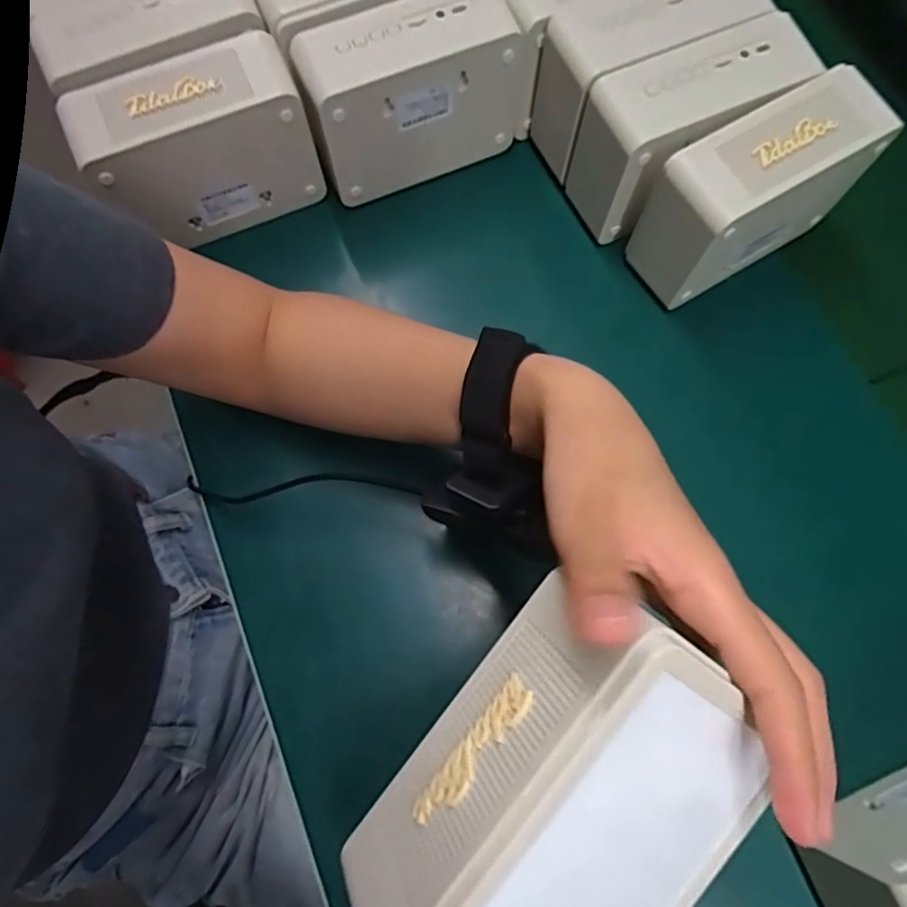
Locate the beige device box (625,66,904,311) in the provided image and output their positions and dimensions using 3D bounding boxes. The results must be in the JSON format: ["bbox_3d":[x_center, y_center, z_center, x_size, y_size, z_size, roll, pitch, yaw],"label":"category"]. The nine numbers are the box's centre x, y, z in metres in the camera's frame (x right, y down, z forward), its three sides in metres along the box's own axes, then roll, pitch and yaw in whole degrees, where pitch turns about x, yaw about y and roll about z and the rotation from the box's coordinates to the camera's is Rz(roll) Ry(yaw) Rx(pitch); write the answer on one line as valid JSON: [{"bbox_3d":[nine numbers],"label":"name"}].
[{"bbox_3d":[0.192,-0.169,0.415,0.135,0.105,0.059,-29,75,-8],"label":"beige device box"}]

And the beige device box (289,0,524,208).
[{"bbox_3d":[-0.030,-0.245,0.439,0.140,0.104,0.056,-24,75,-7],"label":"beige device box"}]

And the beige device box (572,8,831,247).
[{"bbox_3d":[0.153,-0.213,0.426,0.132,0.098,0.060,-23,74,-7],"label":"beige device box"}]

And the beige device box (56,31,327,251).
[{"bbox_3d":[-0.168,-0.202,0.424,0.138,0.107,0.059,-26,75,-7],"label":"beige device box"}]

